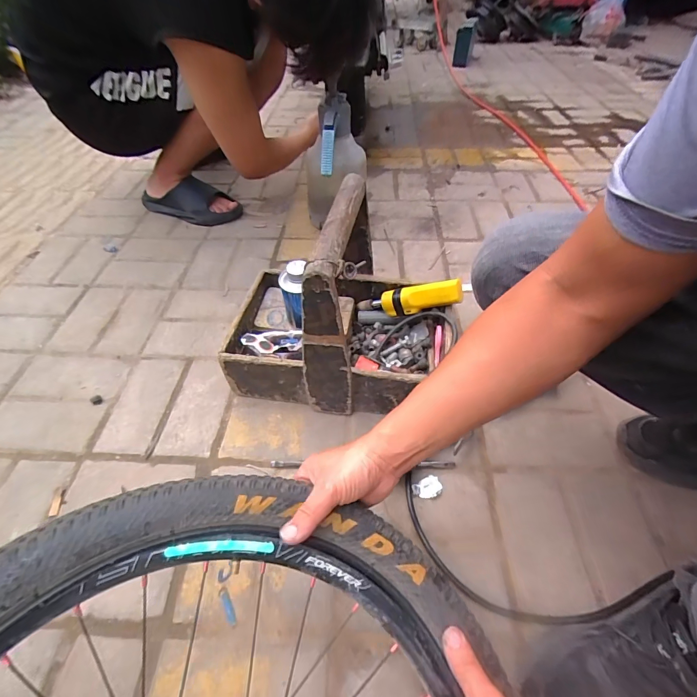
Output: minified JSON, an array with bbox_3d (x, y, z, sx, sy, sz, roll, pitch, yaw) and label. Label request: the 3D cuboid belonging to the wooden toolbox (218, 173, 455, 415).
[{"bbox_3d":[-0.014,-0.074,0.573,0.337,0.279,0.237,7,50,7],"label":"wooden toolbox"}]

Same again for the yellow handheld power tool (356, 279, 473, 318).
[{"bbox_3d":[0.105,-0.084,0.644,0.208,0.038,0.033,-6,42,36],"label":"yellow handheld power tool"}]

